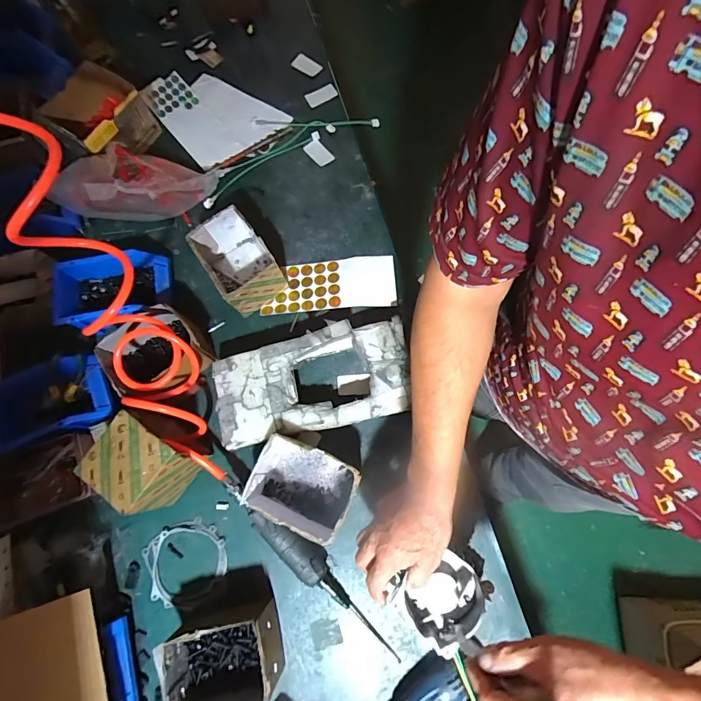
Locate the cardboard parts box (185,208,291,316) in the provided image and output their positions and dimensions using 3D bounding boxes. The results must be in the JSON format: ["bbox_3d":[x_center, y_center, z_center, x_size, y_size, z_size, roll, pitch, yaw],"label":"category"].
[{"bbox_3d":[-0.195,-0.155,0.695,0.106,0.100,0.150,-33,75,-9],"label":"cardboard parts box"}]

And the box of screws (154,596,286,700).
[{"bbox_3d":[-0.170,0.419,0.543,0.149,0.082,0.108,-17,73,-5],"label":"box of screws"}]

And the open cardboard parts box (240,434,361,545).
[{"bbox_3d":[-0.070,0.205,0.600,0.149,0.095,0.111,18,73,6],"label":"open cardboard parts box"}]

